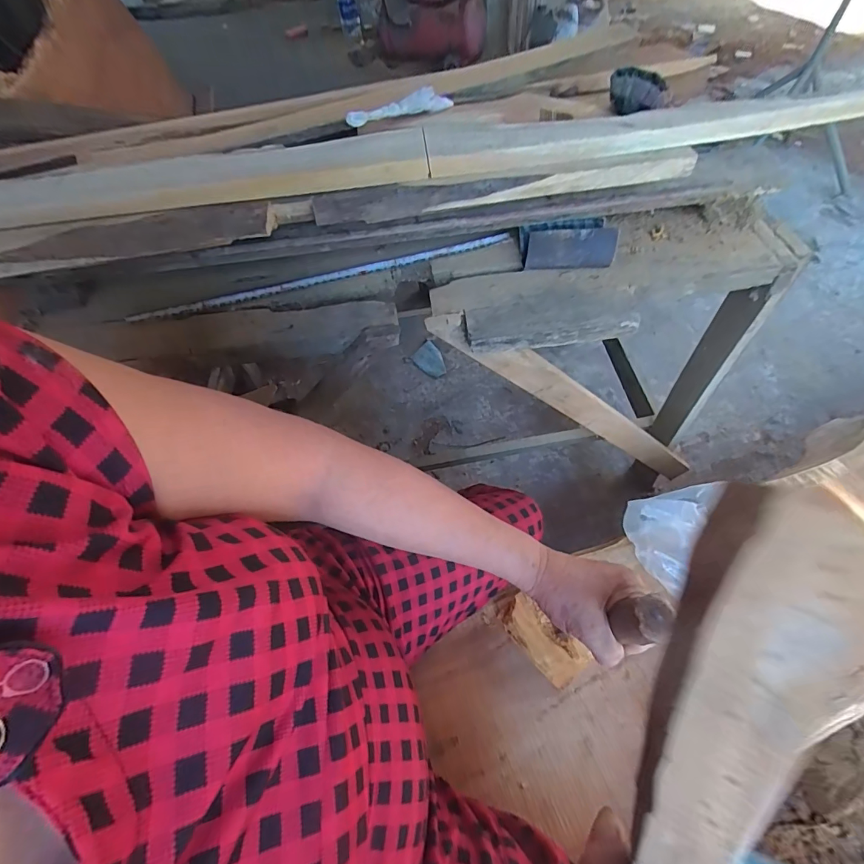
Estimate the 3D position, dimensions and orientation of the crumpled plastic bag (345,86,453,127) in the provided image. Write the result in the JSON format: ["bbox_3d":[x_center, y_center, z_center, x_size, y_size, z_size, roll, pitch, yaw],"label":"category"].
[{"bbox_3d":[-0.034,-0.342,0.450,0.123,0.020,0.019,-30,59,-16],"label":"crumpled plastic bag"}]

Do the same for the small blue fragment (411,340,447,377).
[{"bbox_3d":[0.000,-0.215,1.273,0.087,0.018,0.126,-36,61,-19],"label":"small blue fragment"}]

